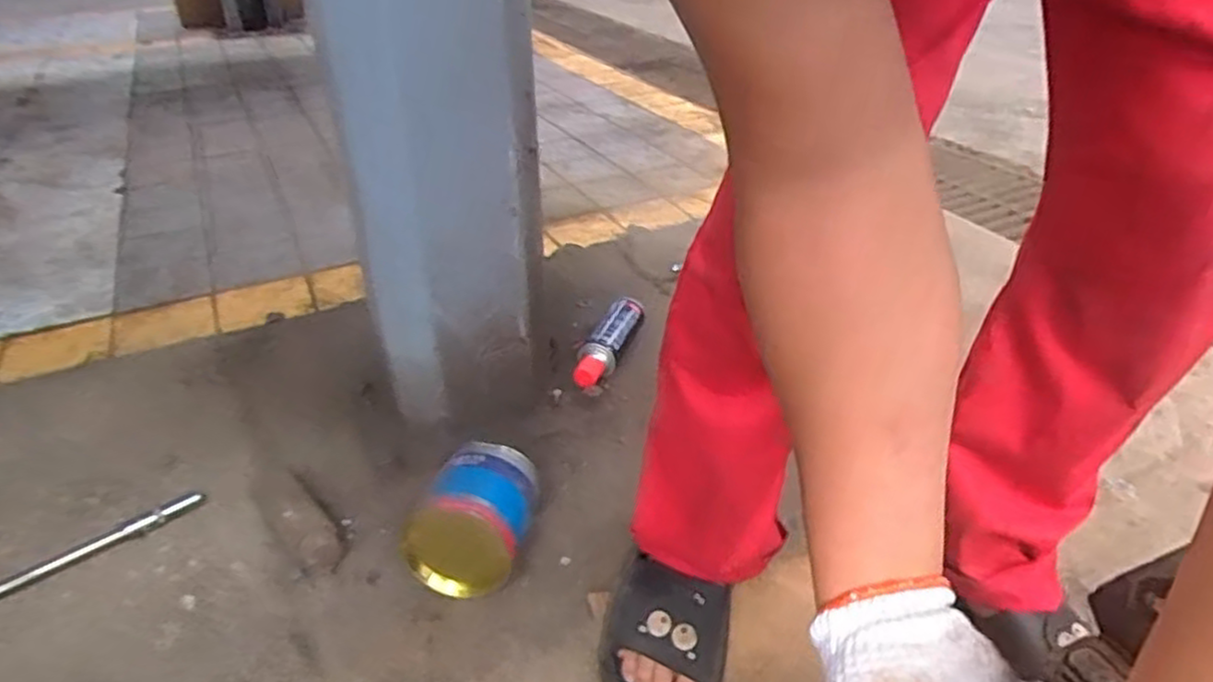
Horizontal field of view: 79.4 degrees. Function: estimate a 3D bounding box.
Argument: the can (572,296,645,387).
[{"bbox_3d":[0.001,0.009,1.090,0.059,0.049,0.183,11,35,18],"label":"can"}]

